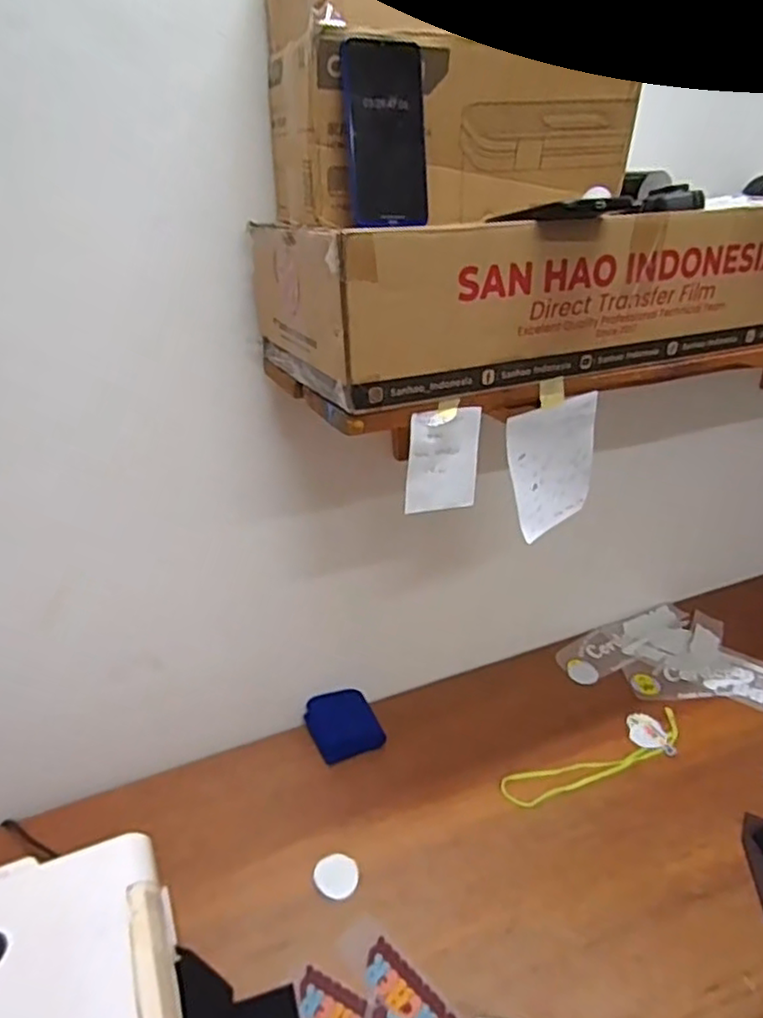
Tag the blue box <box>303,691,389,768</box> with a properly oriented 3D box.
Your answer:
[{"bbox_3d":[-0.062,0.364,1.135,0.111,0.036,0.117,-14,31,-22],"label":"blue box"}]

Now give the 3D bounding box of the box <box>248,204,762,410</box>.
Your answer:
[{"bbox_3d":[0.194,-0.270,0.783,0.625,0.145,0.275,-12,30,-19],"label":"box"}]

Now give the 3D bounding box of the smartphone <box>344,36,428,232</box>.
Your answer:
[{"bbox_3d":[0.006,-0.342,0.613,0.071,0.153,0.014,-8,17,-16],"label":"smartphone"}]

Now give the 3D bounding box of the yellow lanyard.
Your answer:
[{"bbox_3d":[0.357,0.401,1.074,0.356,0.015,0.094,-16,31,-25],"label":"yellow lanyard"}]

